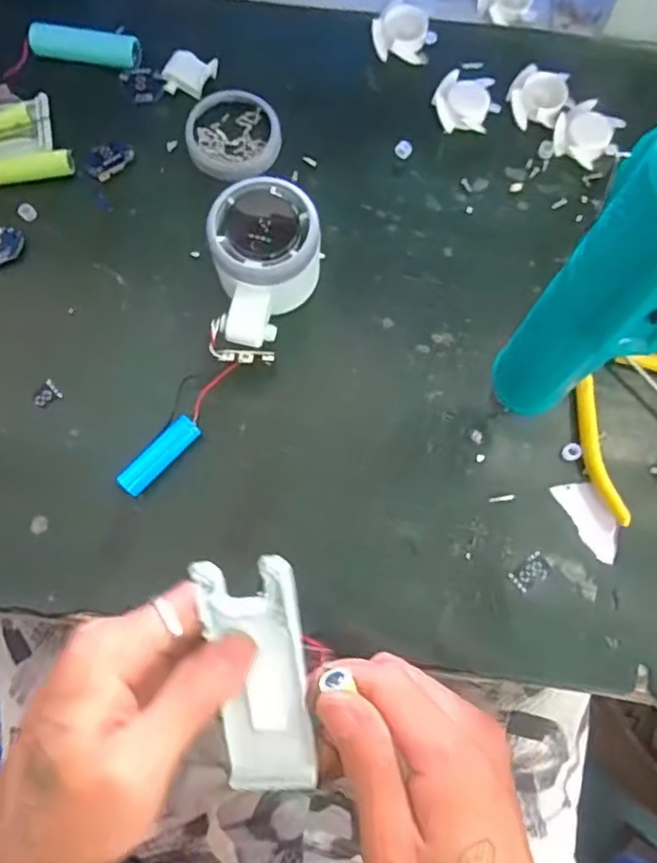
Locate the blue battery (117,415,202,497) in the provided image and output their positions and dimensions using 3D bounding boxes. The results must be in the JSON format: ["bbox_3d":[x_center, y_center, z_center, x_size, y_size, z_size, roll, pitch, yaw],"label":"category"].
[{"bbox_3d":[-0.092,0.013,0.348,0.014,0.015,0.050,42,79,9],"label":"blue battery"}]

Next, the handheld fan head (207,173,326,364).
[{"bbox_3d":[-0.034,-0.084,0.351,0.055,0.053,0.091,2,76,0],"label":"handheld fan head"}]

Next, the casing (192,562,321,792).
[{"bbox_3d":[-0.030,0.105,0.273,0.040,0.013,0.104,-6,101,-2],"label":"casing"}]

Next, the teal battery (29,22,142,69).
[{"bbox_3d":[-0.153,-0.242,0.400,0.065,0.017,0.018,2,76,0],"label":"teal battery"}]

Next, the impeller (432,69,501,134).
[{"bbox_3d":[0.086,-0.208,0.401,0.038,0.010,0.036,-1,76,-1],"label":"impeller"}]

